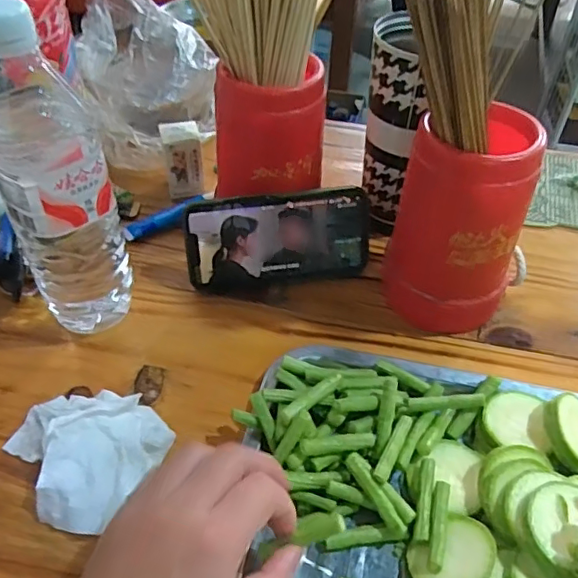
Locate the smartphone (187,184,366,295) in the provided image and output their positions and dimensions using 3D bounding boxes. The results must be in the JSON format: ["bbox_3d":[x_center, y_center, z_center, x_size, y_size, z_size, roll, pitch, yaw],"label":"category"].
[{"bbox_3d":[-0.007,-0.039,0.456,0.143,0.074,0.006,-7,23,-9],"label":"smartphone"}]

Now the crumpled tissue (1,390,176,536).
[{"bbox_3d":[-0.129,0.097,0.357,0.093,0.026,0.084,30,53,25],"label":"crumpled tissue"}]

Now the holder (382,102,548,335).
[{"bbox_3d":[0.123,-0.043,0.411,0.089,0.153,0.077,18,48,16],"label":"holder"}]

